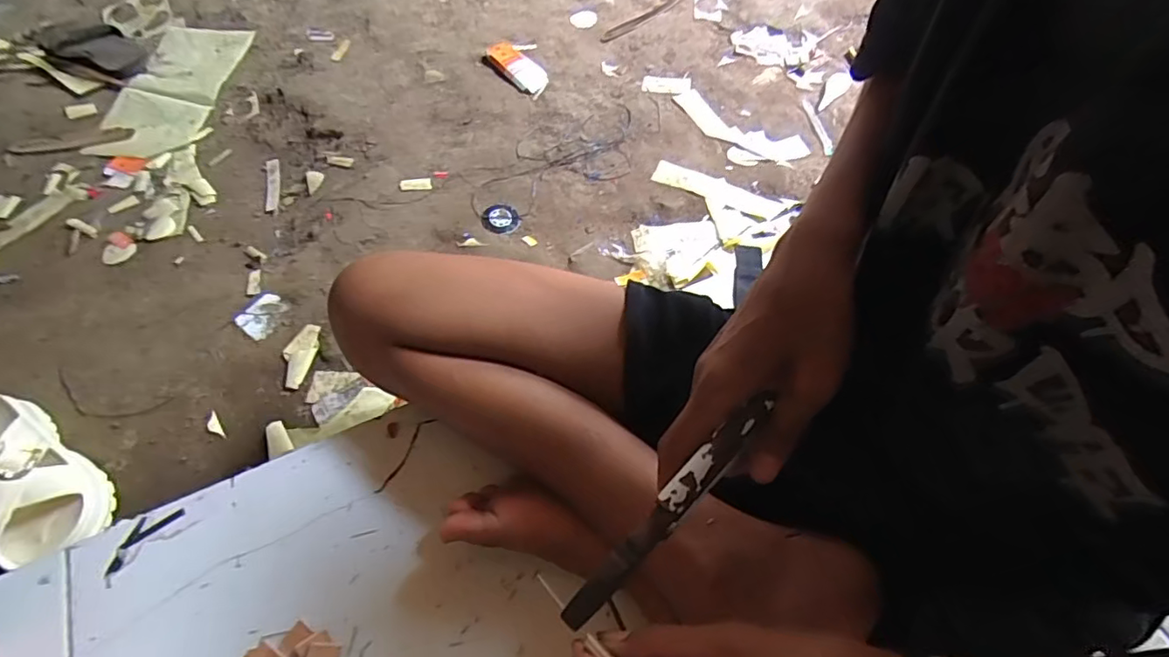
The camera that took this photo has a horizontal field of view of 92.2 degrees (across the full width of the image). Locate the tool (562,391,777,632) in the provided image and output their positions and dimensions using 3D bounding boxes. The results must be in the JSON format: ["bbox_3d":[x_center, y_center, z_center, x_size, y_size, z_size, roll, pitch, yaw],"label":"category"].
[{"bbox_3d":[0.045,0.092,0.290,0.017,0.011,0.149,41,78,22],"label":"tool"}]

